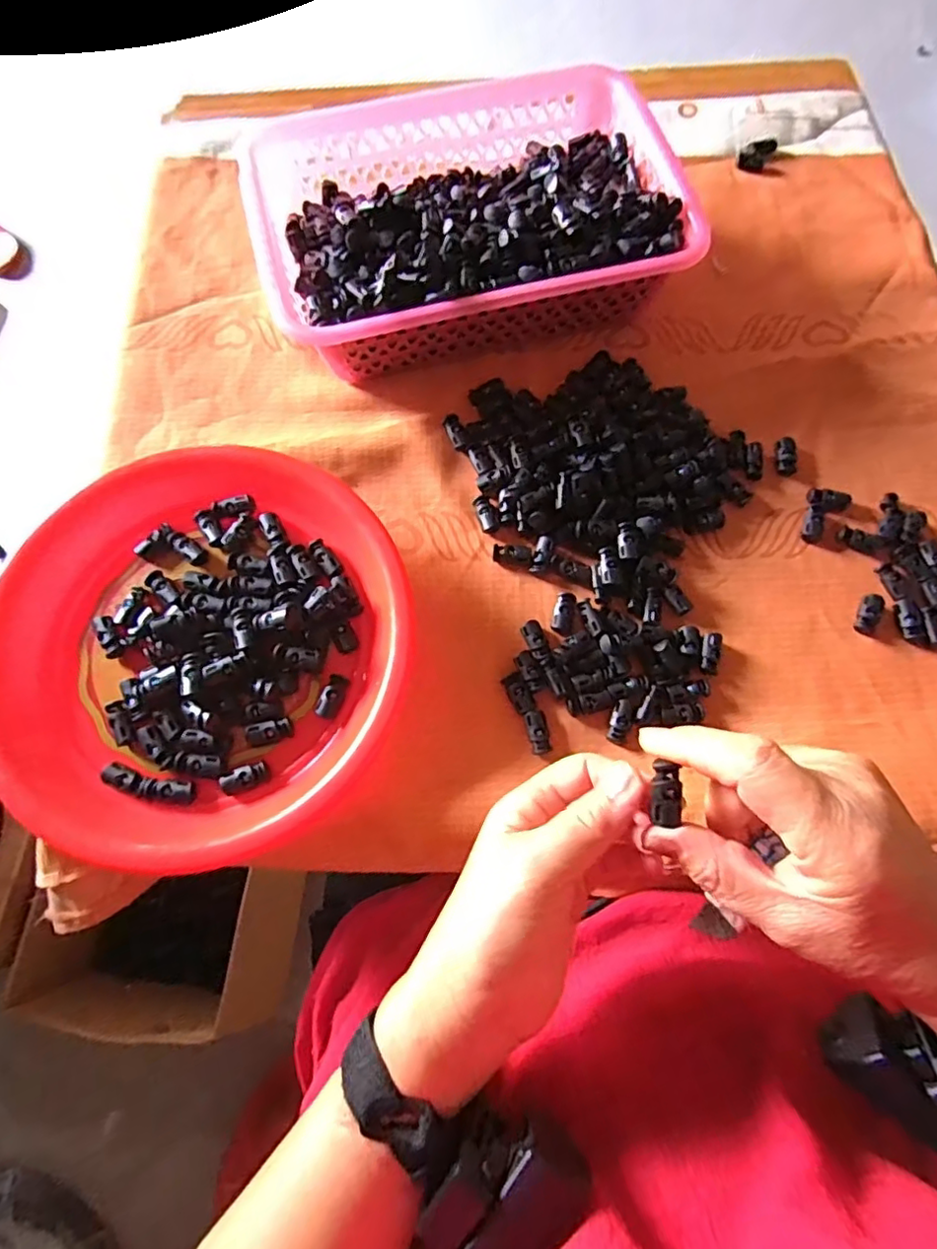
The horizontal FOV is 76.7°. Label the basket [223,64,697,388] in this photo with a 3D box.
[{"bbox_3d":[-0.003,-0.305,0.452,0.300,0.077,0.208,-14,73,-4],"label":"basket"}]

